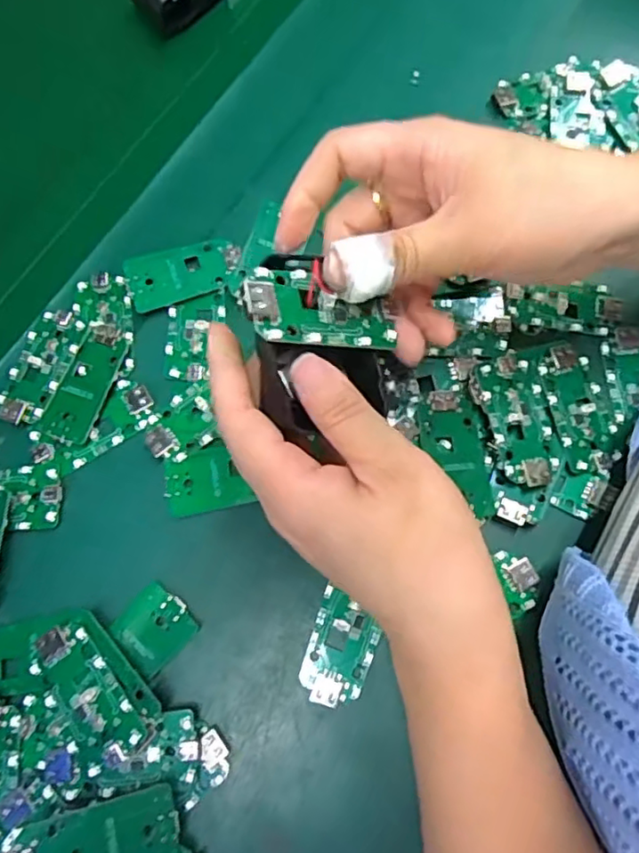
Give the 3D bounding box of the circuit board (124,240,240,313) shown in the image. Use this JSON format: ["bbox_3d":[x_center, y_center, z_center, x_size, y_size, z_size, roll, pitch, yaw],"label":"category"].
[{"bbox_3d":[-0.074,-0.085,0.326,0.060,0.004,0.032,-18,76,-11],"label":"circuit board"}]

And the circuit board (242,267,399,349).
[{"bbox_3d":[0.001,-0.043,0.222,0.062,0.006,0.029,6,72,-28],"label":"circuit board"}]

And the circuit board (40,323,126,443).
[{"bbox_3d":[-0.120,-0.023,0.311,0.026,0.007,0.063,20,76,7],"label":"circuit board"}]

